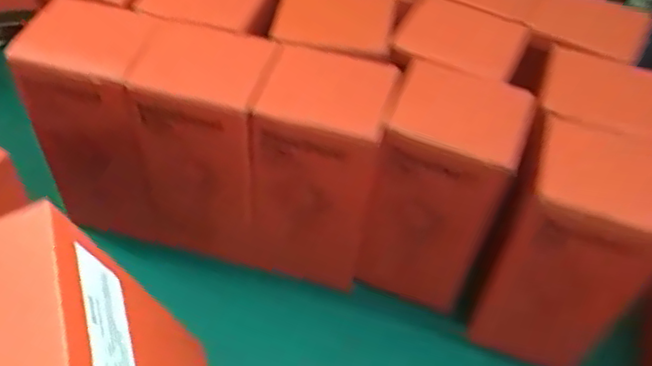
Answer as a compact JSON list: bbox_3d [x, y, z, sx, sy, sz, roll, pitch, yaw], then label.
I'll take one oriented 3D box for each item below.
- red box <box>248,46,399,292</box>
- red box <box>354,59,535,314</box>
[{"bbox_3d":[-0.010,-0.012,0.489,0.096,0.167,0.104,11,51,5],"label":"red box"},{"bbox_3d":[0.080,0.018,0.480,0.091,0.167,0.089,15,51,7],"label":"red box"}]

